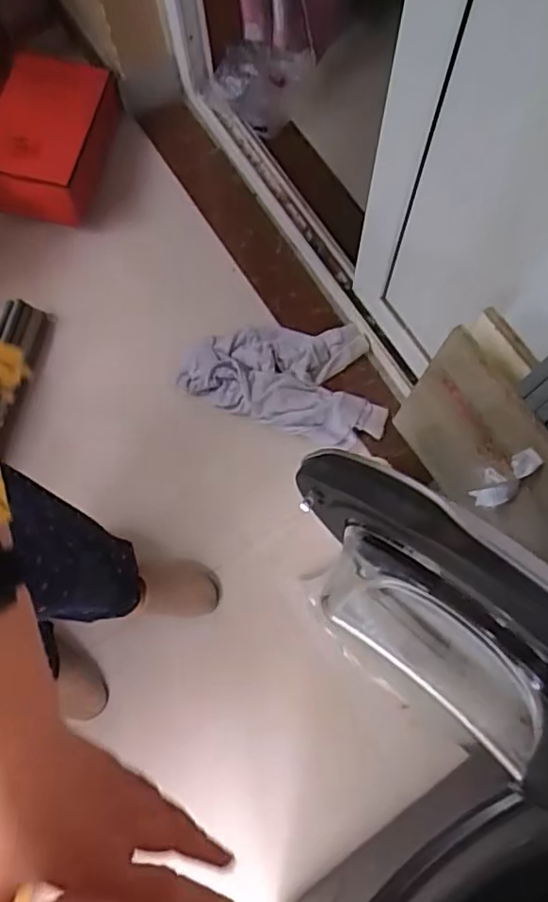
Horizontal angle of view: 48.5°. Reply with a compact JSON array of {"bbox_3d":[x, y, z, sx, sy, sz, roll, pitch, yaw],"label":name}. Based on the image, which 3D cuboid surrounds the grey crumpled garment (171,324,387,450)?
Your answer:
[{"bbox_3d":[0.017,-0.136,1.237,0.394,0.047,0.249,1,75,2],"label":"grey crumpled garment"}]

